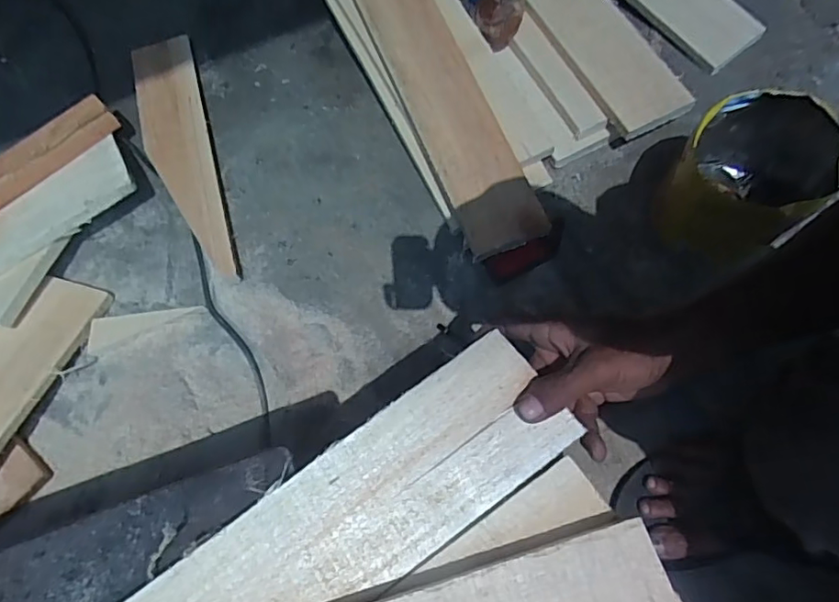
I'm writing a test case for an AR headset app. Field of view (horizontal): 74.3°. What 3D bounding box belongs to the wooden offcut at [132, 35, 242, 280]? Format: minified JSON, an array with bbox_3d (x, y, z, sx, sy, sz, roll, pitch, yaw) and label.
[{"bbox_3d":[-0.349,-0.215,0.809,0.095,0.028,0.431,-19,66,0],"label":"wooden offcut"}]

